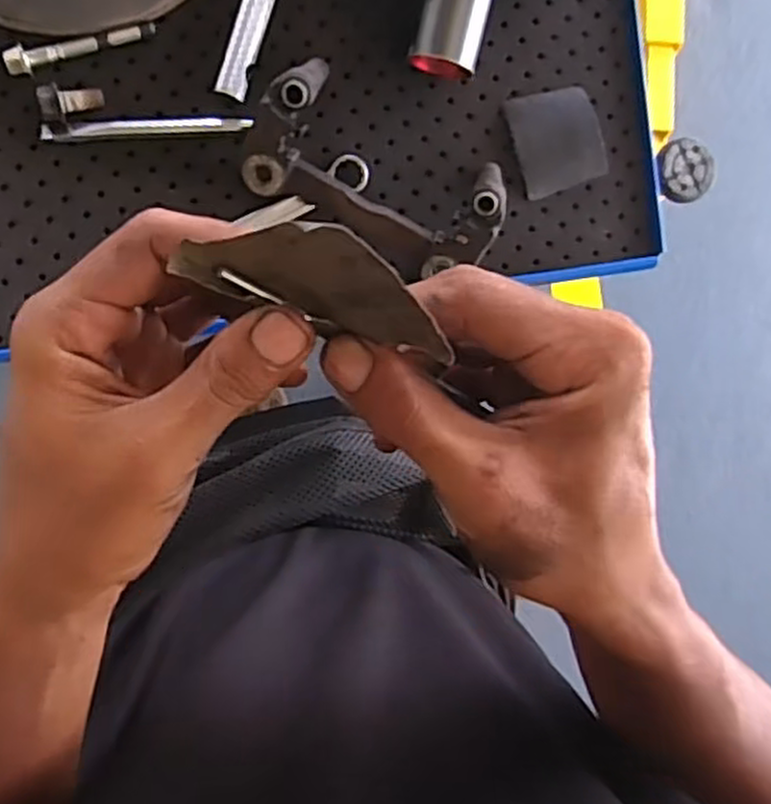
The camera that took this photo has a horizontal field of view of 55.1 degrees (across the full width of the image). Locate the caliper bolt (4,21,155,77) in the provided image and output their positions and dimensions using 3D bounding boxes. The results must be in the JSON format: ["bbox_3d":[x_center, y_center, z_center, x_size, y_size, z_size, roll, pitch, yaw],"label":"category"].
[{"bbox_3d":[-0.185,-0.216,0.452,0.090,0.015,0.014,-18,96,-7],"label":"caliper bolt"}]

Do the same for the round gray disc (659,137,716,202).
[{"bbox_3d":[0.562,-0.432,1.373,0.101,0.043,0.116,-28,97,-6],"label":"round gray disc"}]

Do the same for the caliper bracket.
[{"bbox_3d":[-0.004,-0.141,0.465,0.166,0.052,0.092,23,90,-9],"label":"caliper bracket"}]

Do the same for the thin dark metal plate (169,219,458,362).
[{"bbox_3d":[-0.018,-0.029,0.212,0.058,0.057,0.009,36,65,-44],"label":"thin dark metal plate"}]

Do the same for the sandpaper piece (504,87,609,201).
[{"bbox_3d":[0.118,-0.179,0.503,0.060,0.015,0.065,-19,96,-7],"label":"sandpaper piece"}]

